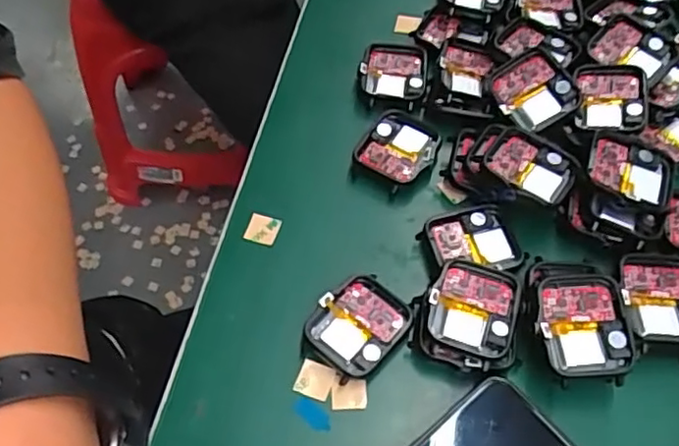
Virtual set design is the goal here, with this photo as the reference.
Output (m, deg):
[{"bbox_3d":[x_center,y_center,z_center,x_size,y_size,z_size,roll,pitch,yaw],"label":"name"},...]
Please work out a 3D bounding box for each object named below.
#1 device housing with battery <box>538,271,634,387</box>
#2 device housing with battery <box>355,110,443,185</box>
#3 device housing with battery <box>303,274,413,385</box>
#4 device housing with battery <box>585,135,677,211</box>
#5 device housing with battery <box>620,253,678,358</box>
[{"bbox_3d":[0.102,0.043,0.268,0.038,0.007,0.044,2,69,0],"label":"device housing with battery"},{"bbox_3d":[0.032,-0.040,0.342,0.037,0.013,0.041,31,63,17],"label":"device housing with battery"},{"bbox_3d":[0.009,0.047,0.288,0.037,0.012,0.044,39,65,21],"label":"device housing with battery"},{"bbox_3d":[0.142,-0.025,0.310,0.043,0.012,0.036,17,59,10],"label":"device housing with battery"},{"bbox_3d":[0.144,0.039,0.288,0.034,0.016,0.046,7,58,4],"label":"device housing with battery"}]

